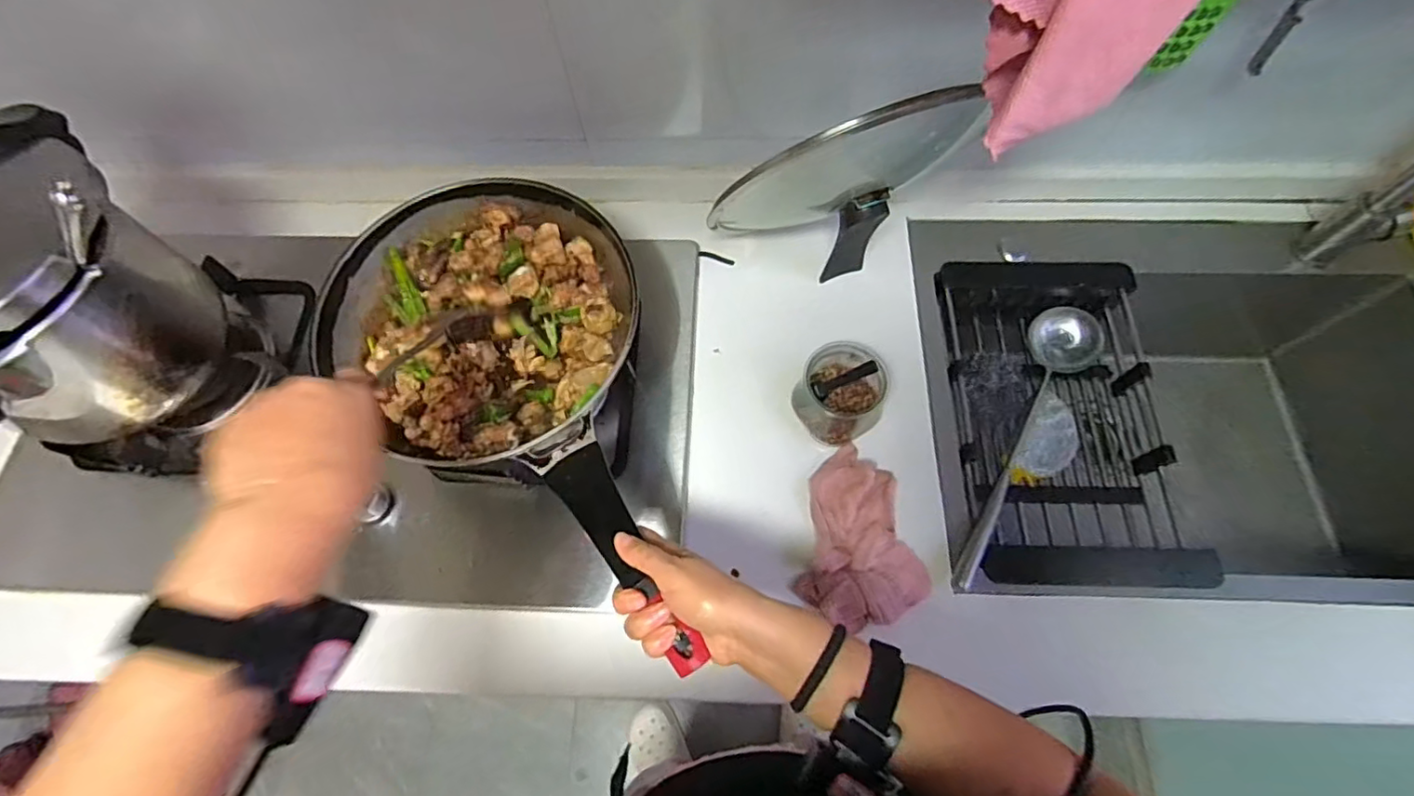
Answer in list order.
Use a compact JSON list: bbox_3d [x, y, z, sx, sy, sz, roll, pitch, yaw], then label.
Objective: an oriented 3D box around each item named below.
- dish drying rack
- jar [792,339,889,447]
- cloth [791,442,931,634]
[{"bbox_3d":[0.401,0.017,0.717,0.248,0.092,0.401,2,68,3],"label":"dish drying rack"},{"bbox_3d":[0.139,-0.003,0.634,0.094,0.080,0.094,7,68,5],"label":"jar"},{"bbox_3d":[0.144,0.139,0.607,0.129,0.041,0.178,-13,68,-3],"label":"cloth"}]

